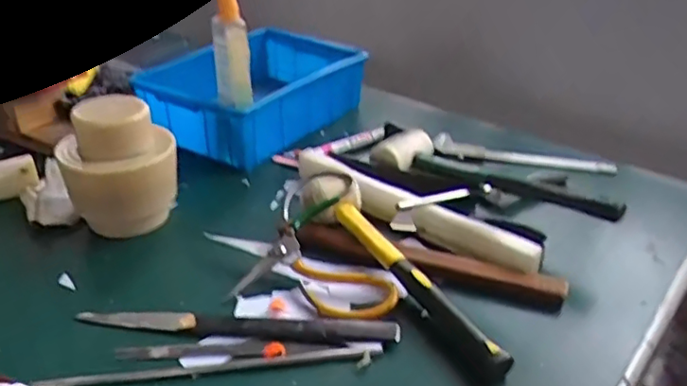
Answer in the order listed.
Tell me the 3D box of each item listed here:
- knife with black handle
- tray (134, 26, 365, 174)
[{"bbox_3d":[-0.086,0.110,0.515,0.263,0.012,0.027,4,30,3],"label":"knife with black handle"},{"bbox_3d":[-0.117,-0.143,0.864,0.207,0.097,0.290,17,33,24],"label":"tray"}]

